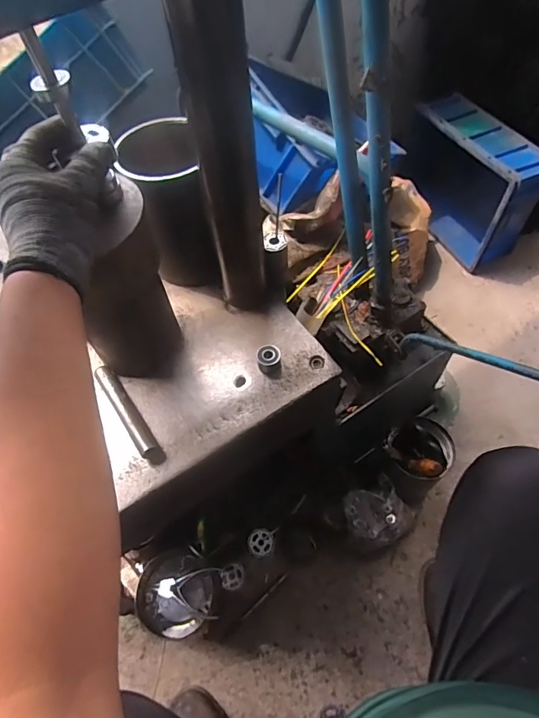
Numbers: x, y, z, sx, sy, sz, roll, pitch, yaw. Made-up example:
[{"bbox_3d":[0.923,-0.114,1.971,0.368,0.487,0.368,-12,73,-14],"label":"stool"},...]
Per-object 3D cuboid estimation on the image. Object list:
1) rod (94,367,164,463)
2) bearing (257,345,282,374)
[{"bbox_3d":[-0.175,0.065,0.539,0.021,0.023,0.153,-32,61,-16],"label":"rod"},{"bbox_3d":[-0.001,0.000,0.569,0.031,0.021,0.035,-7,57,-1],"label":"bearing"}]

